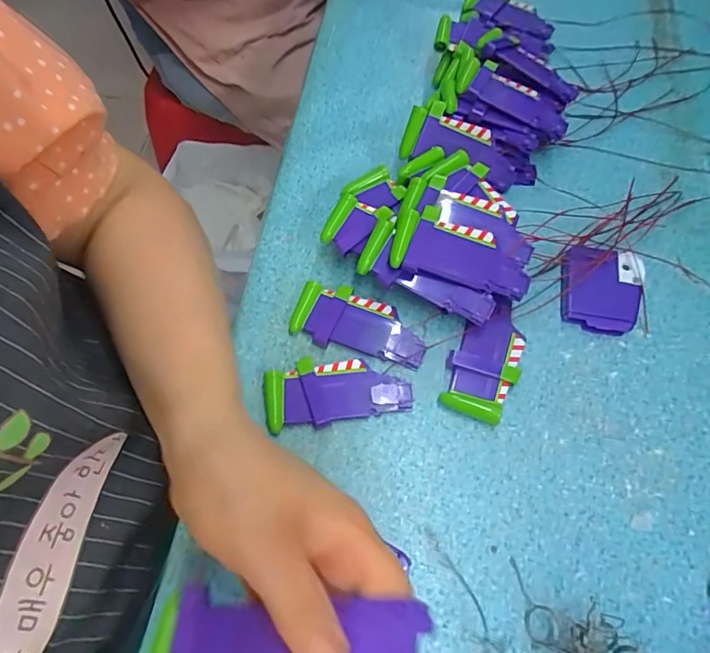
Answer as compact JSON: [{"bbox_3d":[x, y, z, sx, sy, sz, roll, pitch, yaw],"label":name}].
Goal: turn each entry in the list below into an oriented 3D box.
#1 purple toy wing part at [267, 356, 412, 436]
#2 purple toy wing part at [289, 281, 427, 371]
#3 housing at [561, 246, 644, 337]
[{"bbox_3d":[-0.011,0.040,0.308,0.087,0.010,0.039,-8,63,-3],"label":"purple toy wing part"},{"bbox_3d":[0.003,-0.001,0.327,0.088,0.010,0.039,17,65,10],"label":"purple toy wing part"},{"bbox_3d":[0.165,-0.025,0.334,0.052,0.017,0.059,17,65,10],"label":"housing"}]

